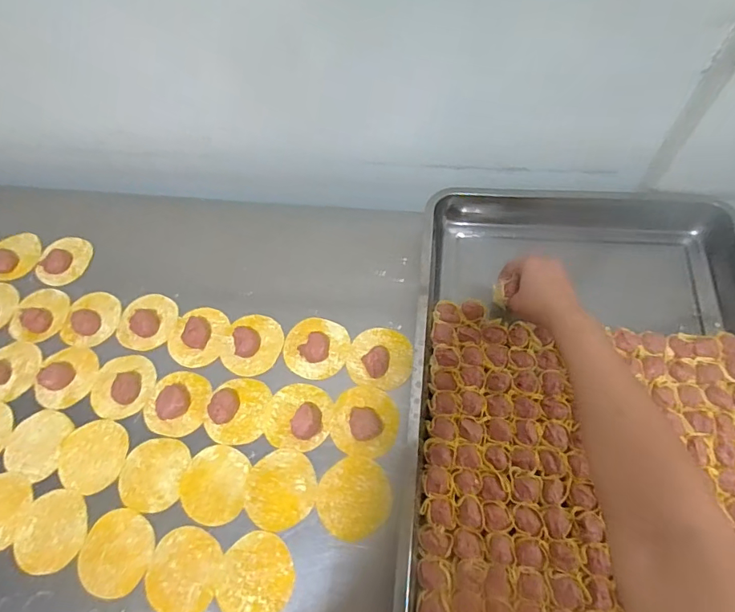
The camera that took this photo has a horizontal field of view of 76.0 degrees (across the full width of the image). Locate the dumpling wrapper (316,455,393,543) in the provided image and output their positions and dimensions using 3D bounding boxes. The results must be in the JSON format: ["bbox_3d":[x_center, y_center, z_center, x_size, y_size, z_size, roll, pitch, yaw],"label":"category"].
[{"bbox_3d":[-0.014,0.211,0.520,0.080,0.004,0.083,-1,63,3],"label":"dumpling wrapper"}]

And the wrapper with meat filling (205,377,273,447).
[{"bbox_3d":[-0.158,0.124,0.569,0.072,0.025,0.081,11,65,9],"label":"wrapper with meat filling"}]

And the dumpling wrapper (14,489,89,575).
[{"bbox_3d":[-0.357,0.254,0.533,0.078,0.005,0.083,6,64,7],"label":"dumpling wrapper"}]

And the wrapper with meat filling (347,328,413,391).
[{"bbox_3d":[0.015,0.060,0.580,0.078,0.030,0.077,-1,63,3],"label":"wrapper with meat filling"}]

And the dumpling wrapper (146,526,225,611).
[{"bbox_3d":[-0.196,0.285,0.504,0.077,0.004,0.083,7,61,7],"label":"dumpling wrapper"}]

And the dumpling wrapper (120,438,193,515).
[{"bbox_3d":[-0.250,0.195,0.549,0.075,0.004,0.080,9,65,8],"label":"dumpling wrapper"}]

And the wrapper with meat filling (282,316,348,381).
[{"bbox_3d":[-0.067,0.051,0.600,0.081,0.017,0.077,-1,63,3],"label":"wrapper with meat filling"}]

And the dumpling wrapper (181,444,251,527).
[{"bbox_3d":[-0.174,0.204,0.541,0.076,0.007,0.082,-1,68,3],"label":"dumpling wrapper"}]

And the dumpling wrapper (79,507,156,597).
[{"bbox_3d":[-0.276,0.270,0.517,0.078,0.005,0.082,8,63,6],"label":"dumpling wrapper"}]

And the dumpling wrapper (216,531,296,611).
[{"bbox_3d":[-0.117,0.284,0.490,0.078,0.004,0.084,-1,63,3],"label":"dumpling wrapper"}]

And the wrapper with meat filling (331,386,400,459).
[{"bbox_3d":[-0.003,0.133,0.551,0.077,0.018,0.080,-1,63,3],"label":"wrapper with meat filling"}]

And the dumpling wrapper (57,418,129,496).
[{"bbox_3d":[-0.329,0.178,0.563,0.083,0.004,0.083,-1,63,3],"label":"dumpling wrapper"}]

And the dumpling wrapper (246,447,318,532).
[{"bbox_3d":[-0.096,0.205,0.529,0.077,0.004,0.085,-1,63,5],"label":"dumpling wrapper"}]

